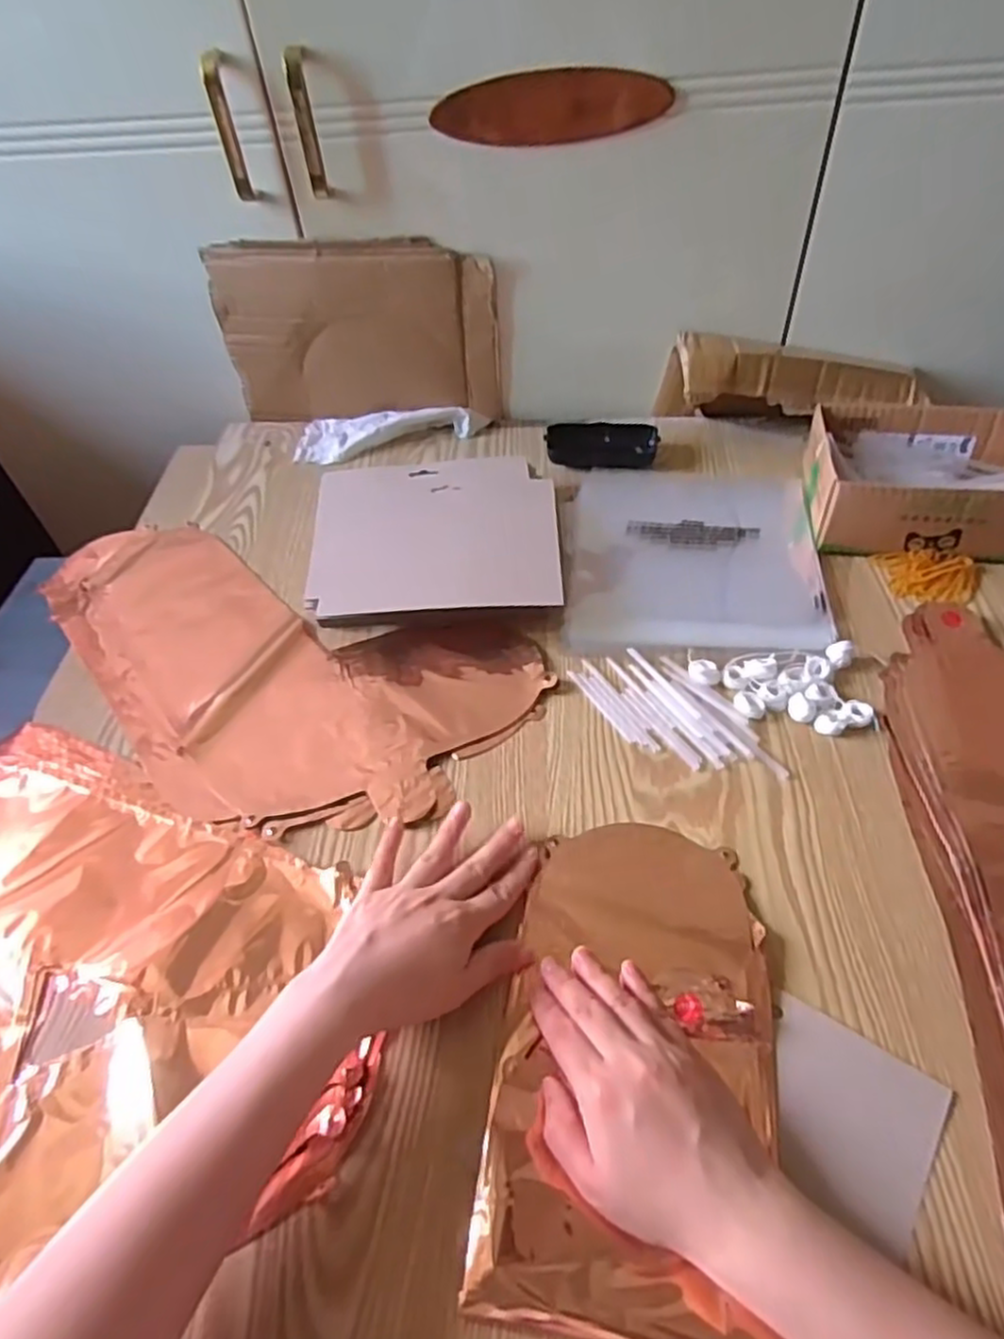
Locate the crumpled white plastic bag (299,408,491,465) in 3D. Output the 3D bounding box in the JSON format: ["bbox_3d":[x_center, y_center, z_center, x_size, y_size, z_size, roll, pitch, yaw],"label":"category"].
[{"bbox_3d":[-0.117,-0.247,0.756,0.192,0.030,0.065,0,49,4],"label":"crumpled white plastic bag"}]

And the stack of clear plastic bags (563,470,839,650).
[{"bbox_3d":[0.163,-0.101,0.627,0.206,0.012,0.216,2,49,6],"label":"stack of clear plastic bags"}]

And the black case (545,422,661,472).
[{"bbox_3d":[0.102,-0.228,0.737,0.109,0.022,0.054,0,49,3],"label":"black case"}]

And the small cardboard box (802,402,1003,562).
[{"bbox_3d":[0.360,-0.159,0.620,0.177,0.070,0.130,6,50,9],"label":"small cardboard box"}]

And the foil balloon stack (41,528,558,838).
[{"bbox_3d":[-0.204,-0.003,0.579,0.446,0.012,0.223,18,52,19],"label":"foil balloon stack"}]

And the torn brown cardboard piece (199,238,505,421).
[{"bbox_3d":[-0.140,-0.328,0.729,0.270,0.177,0.019,2,49,6],"label":"torn brown cardboard piece"}]

